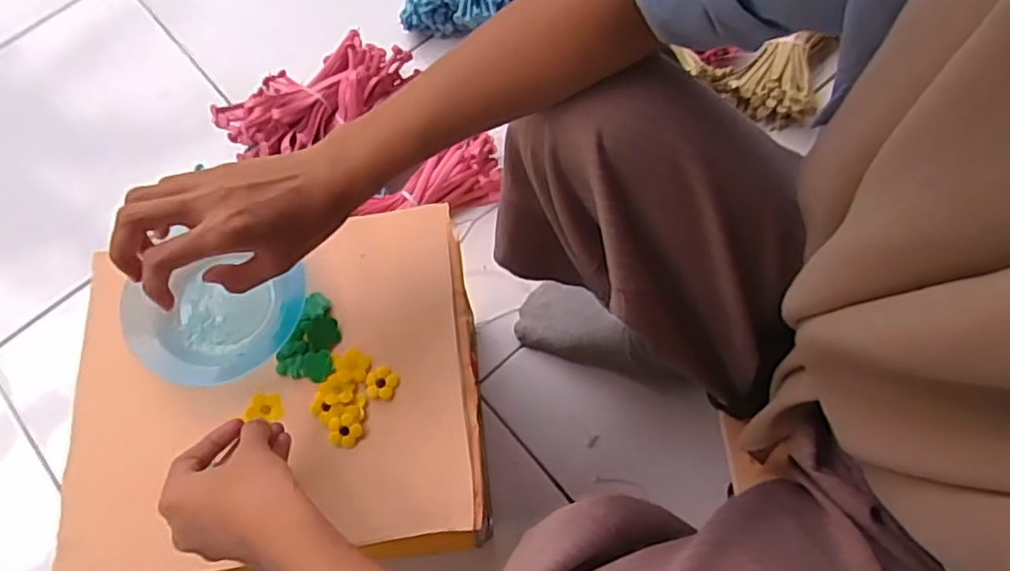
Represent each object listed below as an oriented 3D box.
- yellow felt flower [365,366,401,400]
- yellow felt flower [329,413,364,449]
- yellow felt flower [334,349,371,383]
[{"bbox_3d":[-0.088,0.069,0.449,0.023,0.004,0.023,0,71,1],"label":"yellow felt flower"},{"bbox_3d":[-0.112,0.100,0.441,0.023,0.008,0.022,0,71,1],"label":"yellow felt flower"},{"bbox_3d":[-0.109,0.058,0.454,0.023,0.004,0.023,0,71,1],"label":"yellow felt flower"}]

